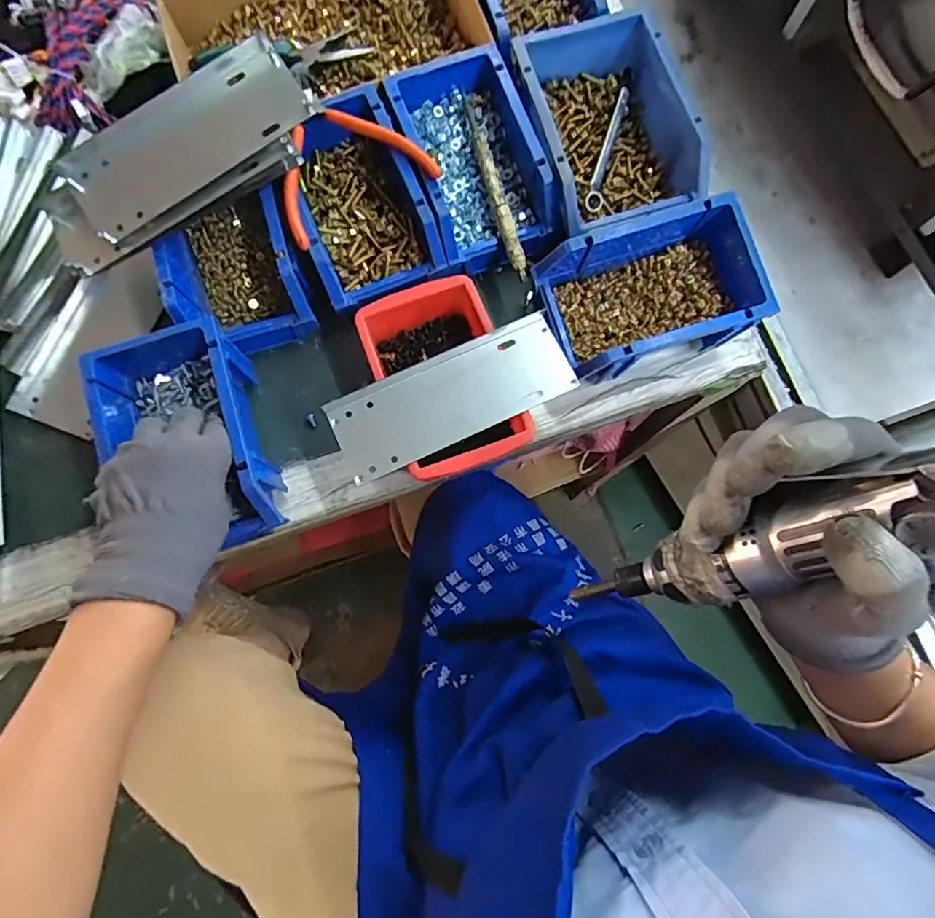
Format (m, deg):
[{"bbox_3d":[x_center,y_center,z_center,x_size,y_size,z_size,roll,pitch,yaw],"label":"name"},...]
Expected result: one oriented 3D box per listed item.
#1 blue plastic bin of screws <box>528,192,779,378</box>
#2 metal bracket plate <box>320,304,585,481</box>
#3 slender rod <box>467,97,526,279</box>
[{"bbox_3d":[0.142,-0.134,0.437,0.162,0.075,0.113,-16,80,-3],"label":"blue plastic bin of screws"},{"bbox_3d":[-0.011,-0.048,0.406,0.179,0.015,0.067,-25,81,-5],"label":"metal bracket plate"},{"bbox_3d":[0.024,-0.228,0.453,0.017,0.020,0.169,-15,80,-3],"label":"slender rod"}]

